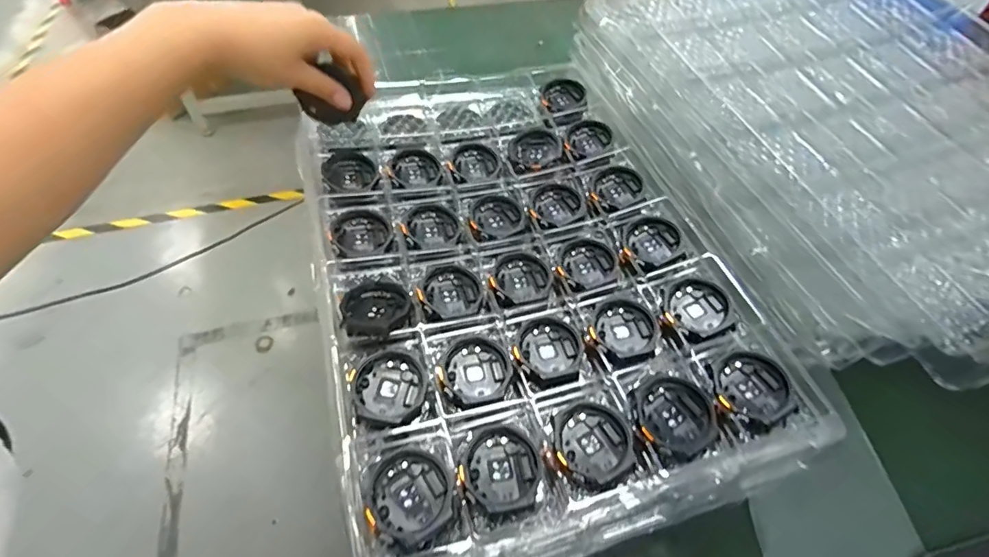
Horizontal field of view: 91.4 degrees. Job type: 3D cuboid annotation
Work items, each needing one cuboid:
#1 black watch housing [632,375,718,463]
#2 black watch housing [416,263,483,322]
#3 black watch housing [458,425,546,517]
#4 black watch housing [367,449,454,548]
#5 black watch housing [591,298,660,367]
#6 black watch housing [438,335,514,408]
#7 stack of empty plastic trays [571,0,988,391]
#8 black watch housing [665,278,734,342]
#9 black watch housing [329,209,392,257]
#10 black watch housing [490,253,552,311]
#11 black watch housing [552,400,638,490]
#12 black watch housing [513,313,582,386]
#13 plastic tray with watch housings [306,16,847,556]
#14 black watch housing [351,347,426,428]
[{"bbox_3d":[0.115,0.089,0.312,0.047,0.011,0.053,4,52,1],"label":"black watch housing"},{"bbox_3d":[-0.034,0.011,0.373,0.048,0.012,0.050,1,52,-1],"label":"black watch housing"},{"bbox_3d":[0.005,0.117,0.294,0.048,0.011,0.048,1,52,-1],"label":"black watch housing"},{"bbox_3d":[-0.049,0.126,0.280,0.049,0.014,0.048,1,52,-1],"label":"black watch housing"},{"bbox_3d":[0.098,0.039,0.358,0.050,0.009,0.049,1,52,-1],"label":"black watch housing"},{"bbox_3d":[-0.012,0.064,0.334,0.047,0.010,0.051,1,52,-1],"label":"black watch housing"},{"bbox_3d":[0.322,-0.133,0.444,0.334,0.116,0.438,-17,55,-15],"label":"stack of empty plastic trays"},{"bbox_3d":[0.151,0.023,0.361,0.046,0.015,0.045,1,52,-1],"label":"black watch housing"},{"bbox_3d":[-0.110,-0.038,0.398,0.046,0.012,0.048,1,52,-1],"label":"black watch housing"},{"bbox_3d":[0.020,0.002,0.389,0.050,0.010,0.050,1,52,-1],"label":"black watch housing"},{"bbox_3d":[0.062,0.104,0.305,0.048,0.013,0.052,1,52,-1],"label":"black watch housing"},{"bbox_3d":[0.039,0.052,0.348,0.046,0.009,0.054,9,52,5],"label":"black watch housing"},{"bbox_3d":[0.012,-0.030,0.410,0.310,0.038,0.481,-12,54,-11],"label":"plastic tray with watch housings"},{"bbox_3d":[-0.068,0.072,0.319,0.046,0.011,0.048,1,52,-1],"label":"black watch housing"}]

